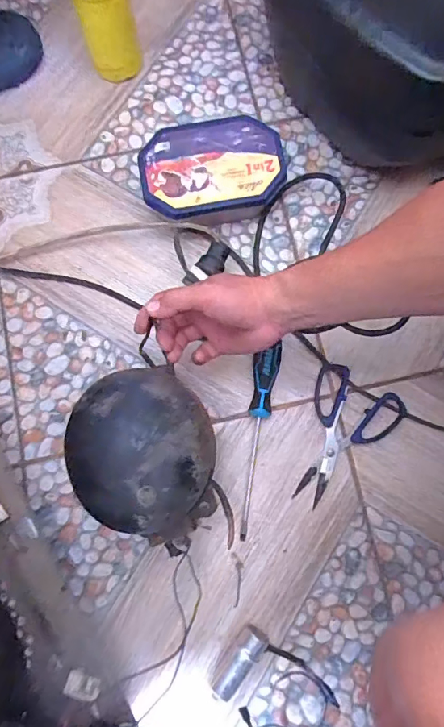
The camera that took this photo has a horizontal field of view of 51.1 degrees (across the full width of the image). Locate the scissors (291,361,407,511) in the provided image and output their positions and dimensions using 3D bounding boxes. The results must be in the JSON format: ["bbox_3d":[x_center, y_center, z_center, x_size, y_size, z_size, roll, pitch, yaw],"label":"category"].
[{"bbox_3d":[0.160,0.093,0.576,0.112,0.009,0.171,16,79,4],"label":"scissors"}]

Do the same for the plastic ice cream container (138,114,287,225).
[{"bbox_3d":[-0.013,-0.249,0.620,0.181,0.065,0.126,-13,79,-2],"label":"plastic ice cream container"}]

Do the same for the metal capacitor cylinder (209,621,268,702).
[{"bbox_3d":[0.017,0.338,0.519,0.030,0.033,0.080,36,81,7],"label":"metal capacitor cylinder"}]

